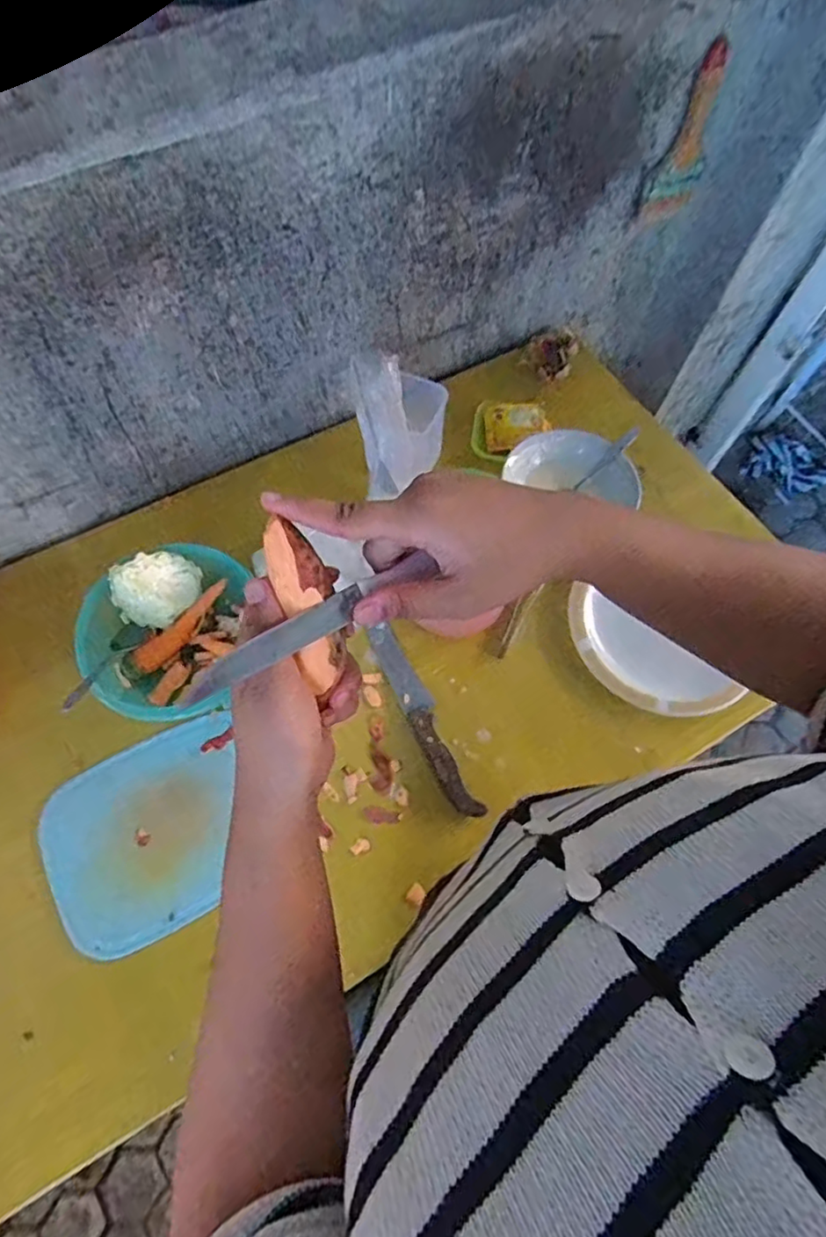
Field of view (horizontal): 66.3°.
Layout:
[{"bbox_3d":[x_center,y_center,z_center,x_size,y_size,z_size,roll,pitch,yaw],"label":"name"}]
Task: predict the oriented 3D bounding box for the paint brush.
[{"bbox_3d":[0.343,-0.590,0.778,0.068,0.195,0.016,-19,68,-10],"label":"paint brush"}]

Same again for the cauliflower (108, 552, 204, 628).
[{"bbox_3d":[-0.278,-0.034,0.688,0.078,0.058,0.067,7,66,1],"label":"cauliflower"}]

